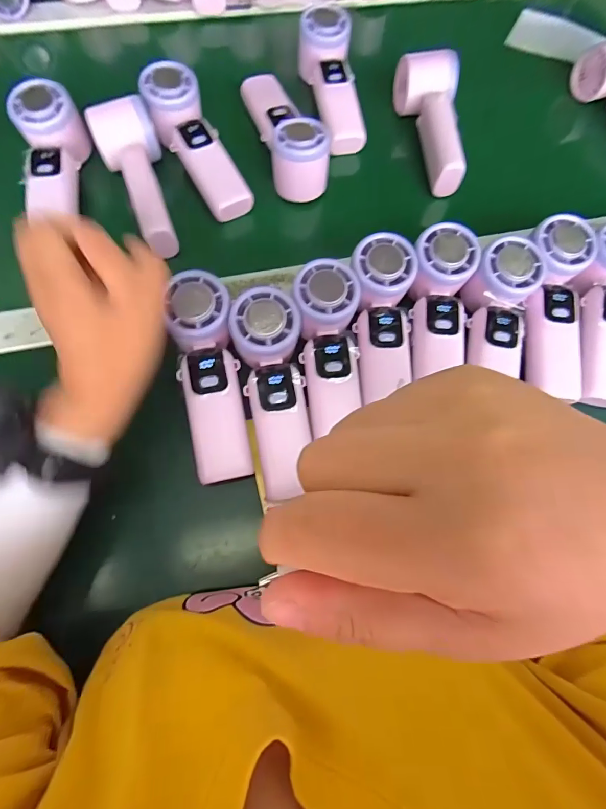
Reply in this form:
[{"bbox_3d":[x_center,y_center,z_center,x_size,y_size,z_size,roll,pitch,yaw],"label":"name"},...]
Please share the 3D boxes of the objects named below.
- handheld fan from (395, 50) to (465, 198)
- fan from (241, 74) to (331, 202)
[{"bbox_3d":[0.136,-0.306,0.436,0.066,0.047,0.153,1,71,0],"label":"handheld fan"},{"bbox_3d":[-0.019,-0.295,0.425,0.055,0.048,0.159,-16,72,-5],"label":"fan"}]

